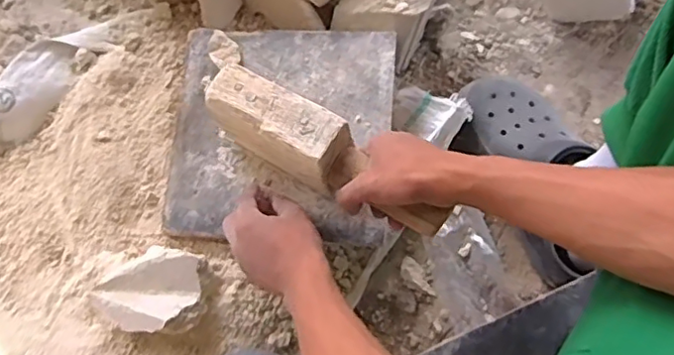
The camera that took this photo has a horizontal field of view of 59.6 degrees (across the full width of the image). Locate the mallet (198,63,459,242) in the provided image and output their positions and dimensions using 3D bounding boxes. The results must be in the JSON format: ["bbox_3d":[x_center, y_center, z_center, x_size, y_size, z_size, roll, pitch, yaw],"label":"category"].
[{"bbox_3d":[-0.014,-0.021,0.549,0.248,0.054,0.064,33,79,7],"label":"mallet"}]

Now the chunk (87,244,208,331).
[{"bbox_3d":[-0.187,0.113,0.602,0.104,0.061,0.084,6,77,1],"label":"chunk"}]

